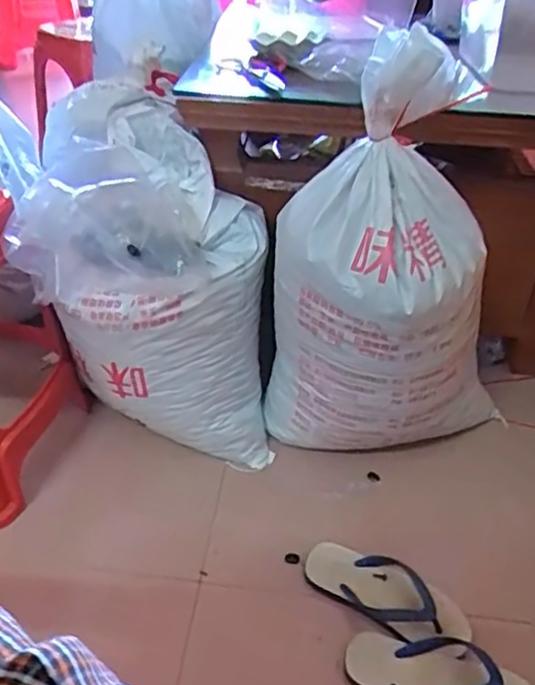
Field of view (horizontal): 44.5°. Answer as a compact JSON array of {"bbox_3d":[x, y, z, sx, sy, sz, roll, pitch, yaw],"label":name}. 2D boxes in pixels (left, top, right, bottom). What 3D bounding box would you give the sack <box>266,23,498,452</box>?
[{"bbox_3d":[0.179,-0.094,1.007,0.286,0.633,0.264,-21,42,-28],"label":"sack"}]

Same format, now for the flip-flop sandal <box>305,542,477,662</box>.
[{"bbox_3d":[0.166,0.350,0.920,0.241,0.034,0.097,23,41,26],"label":"flip-flop sandal"}]

